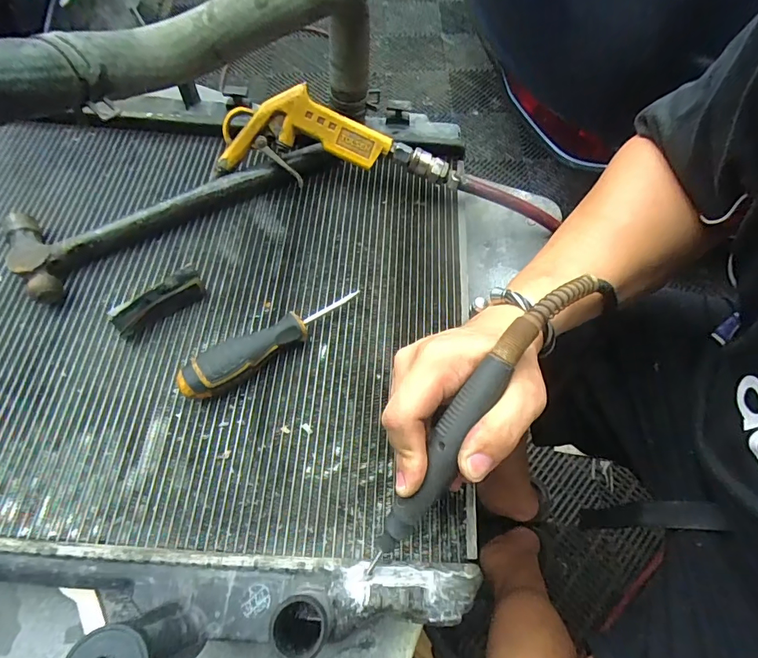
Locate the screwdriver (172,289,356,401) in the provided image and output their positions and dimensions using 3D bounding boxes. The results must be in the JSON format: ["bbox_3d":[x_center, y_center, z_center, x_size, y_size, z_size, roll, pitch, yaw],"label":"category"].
[{"bbox_3d":[-0.079,0.007,0.330,0.150,0.031,0.031,-32,70,-14],"label":"screwdriver"}]

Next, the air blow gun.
[{"bbox_3d":[-0.033,-0.166,0.388,0.208,0.030,0.073,8,109,-3],"label":"air blow gun"}]

